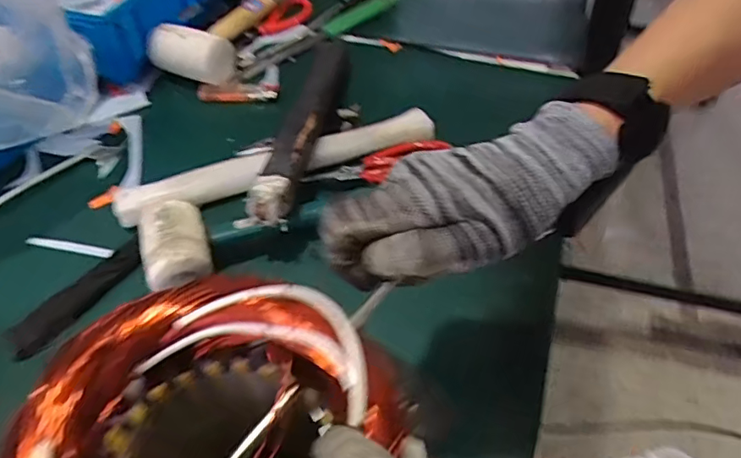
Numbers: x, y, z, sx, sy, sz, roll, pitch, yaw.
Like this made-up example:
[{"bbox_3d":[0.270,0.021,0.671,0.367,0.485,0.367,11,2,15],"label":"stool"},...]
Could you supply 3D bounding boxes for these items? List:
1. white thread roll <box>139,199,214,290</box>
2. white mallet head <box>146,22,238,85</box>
[{"bbox_3d":[-0.152,0.015,0.424,0.051,0.047,0.074,-18,50,-14],"label":"white thread roll"},{"bbox_3d":[-0.201,-0.194,0.607,0.099,0.051,0.043,18,51,17],"label":"white mallet head"}]

